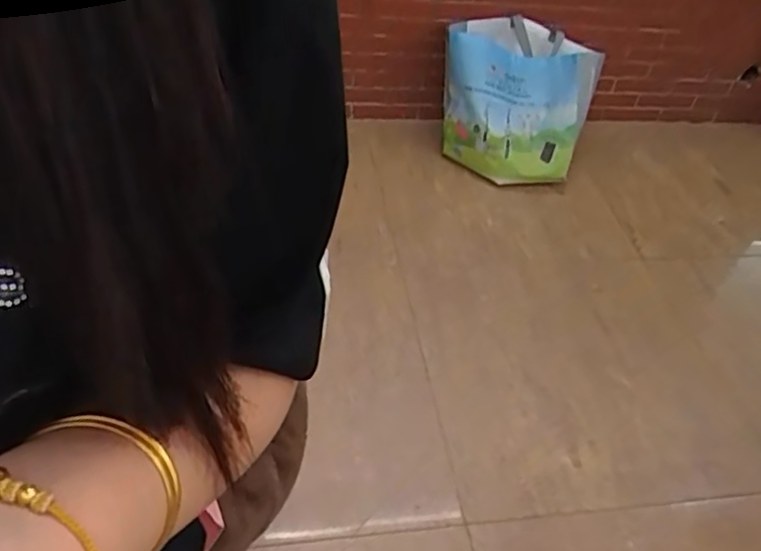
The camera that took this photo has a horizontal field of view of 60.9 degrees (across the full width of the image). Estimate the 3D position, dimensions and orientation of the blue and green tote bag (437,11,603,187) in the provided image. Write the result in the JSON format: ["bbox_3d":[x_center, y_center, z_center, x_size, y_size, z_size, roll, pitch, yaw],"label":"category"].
[{"bbox_3d":[0.358,-0.495,1.796,0.424,0.111,0.470,20,84,0],"label":"blue and green tote bag"}]

